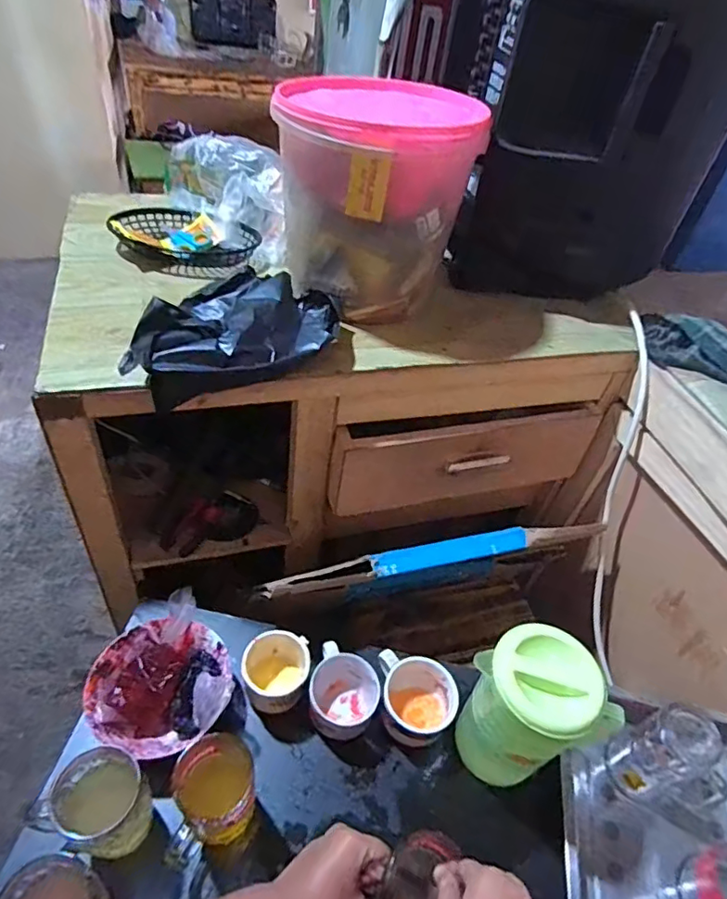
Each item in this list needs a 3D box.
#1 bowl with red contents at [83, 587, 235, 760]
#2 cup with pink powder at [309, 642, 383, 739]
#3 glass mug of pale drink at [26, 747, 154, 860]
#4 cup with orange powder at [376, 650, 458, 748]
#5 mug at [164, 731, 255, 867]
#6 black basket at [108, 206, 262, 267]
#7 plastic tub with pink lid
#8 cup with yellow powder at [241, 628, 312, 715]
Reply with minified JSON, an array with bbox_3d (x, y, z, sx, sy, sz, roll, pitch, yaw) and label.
[{"bbox_3d":[-0.234,0.265,0.642,0.152,0.067,0.153,-21,53,-25],"label":"bowl with red contents"},{"bbox_3d":[-0.024,0.296,0.671,0.079,0.063,0.091,16,47,7],"label":"cup with pink powder"},{"bbox_3d":[-0.248,0.348,0.544,0.074,0.108,0.070,33,51,22],"label":"glass mug of pale drink"},{"bbox_3d":[0.063,0.305,0.680,0.090,0.082,0.085,4,46,-4],"label":"cup with orange powder"},{"bbox_3d":[-0.145,0.355,0.555,0.071,0.118,0.088,0,47,-7],"label":"mug"},{"bbox_3d":[-0.269,-0.319,0.856,0.206,0.048,0.122,23,48,14],"label":"black basket"},{"bbox_3d":[0.014,-0.328,0.742,0.232,0.236,0.201,15,46,6],"label":"plastic tub with pink lid"},{"bbox_3d":[-0.105,0.269,0.676,0.076,0.069,0.081,4,46,-4],"label":"cup with yellow powder"}]

